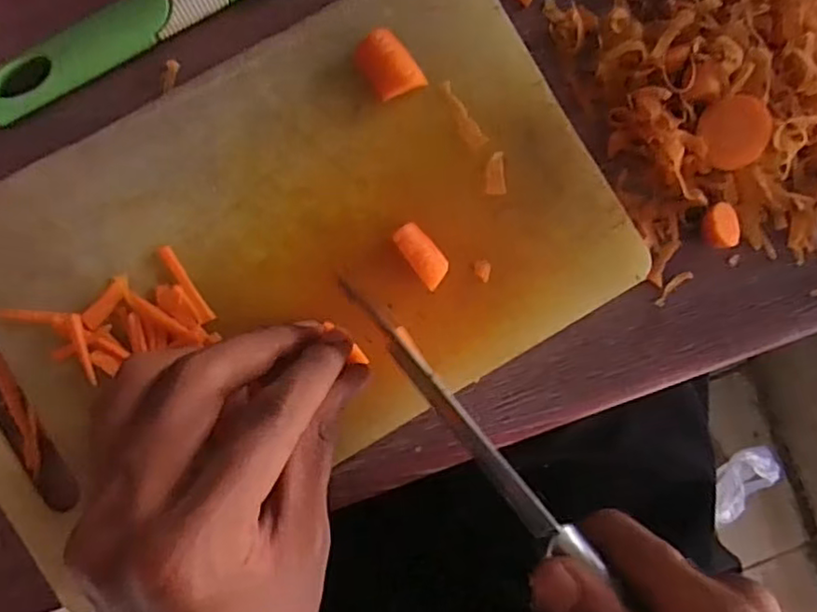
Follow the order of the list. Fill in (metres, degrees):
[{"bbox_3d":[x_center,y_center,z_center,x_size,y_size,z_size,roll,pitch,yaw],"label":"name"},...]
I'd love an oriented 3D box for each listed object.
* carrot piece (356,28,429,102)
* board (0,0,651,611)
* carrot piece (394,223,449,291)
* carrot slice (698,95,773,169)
[{"bbox_3d":[-0.007,-0.088,0.233,0.018,0.008,0.026,-39,91,-4],"label":"carrot piece"},{"bbox_3d":[-0.048,-0.019,0.230,0.247,0.013,0.150,-29,90,-5],"label":"board"},{"bbox_3d":[0.005,-0.018,0.230,0.012,0.012,0.024,-40,91,-4],"label":"carrot piece"},{"bbox_3d":[0.123,-0.066,0.239,0.024,0.005,0.025,-13,89,-4],"label":"carrot slice"}]

